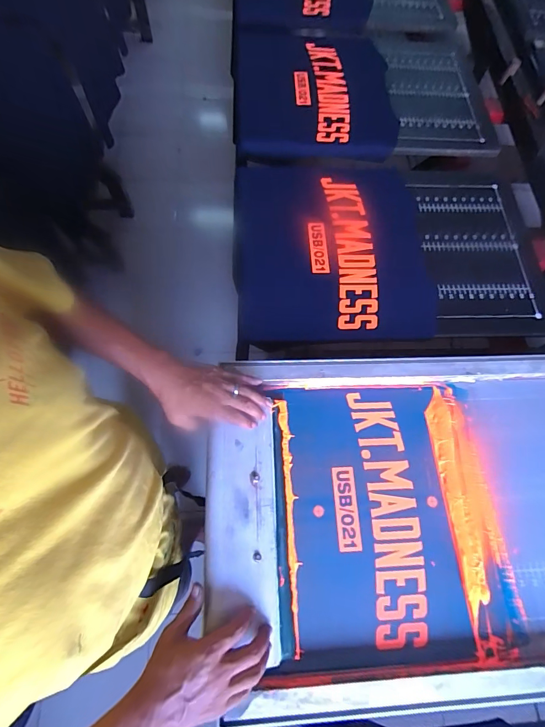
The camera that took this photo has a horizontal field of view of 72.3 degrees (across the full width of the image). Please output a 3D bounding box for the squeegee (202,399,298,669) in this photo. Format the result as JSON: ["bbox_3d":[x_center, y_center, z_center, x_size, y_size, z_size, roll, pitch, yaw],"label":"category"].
[{"bbox_3d":[-0.030,0.218,0.519,0.129,0.028,0.316,9,65,-27],"label":"squeegee"}]

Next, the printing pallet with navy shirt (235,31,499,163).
[{"bbox_3d":[0.208,-0.662,0.903,0.593,0.031,0.429,-5,70,-4],"label":"printing pallet with navy shirt"}]

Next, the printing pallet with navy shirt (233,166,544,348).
[{"bbox_3d":[0.228,-0.233,0.755,0.599,0.034,0.407,-2,69,-3],"label":"printing pallet with navy shirt"}]

